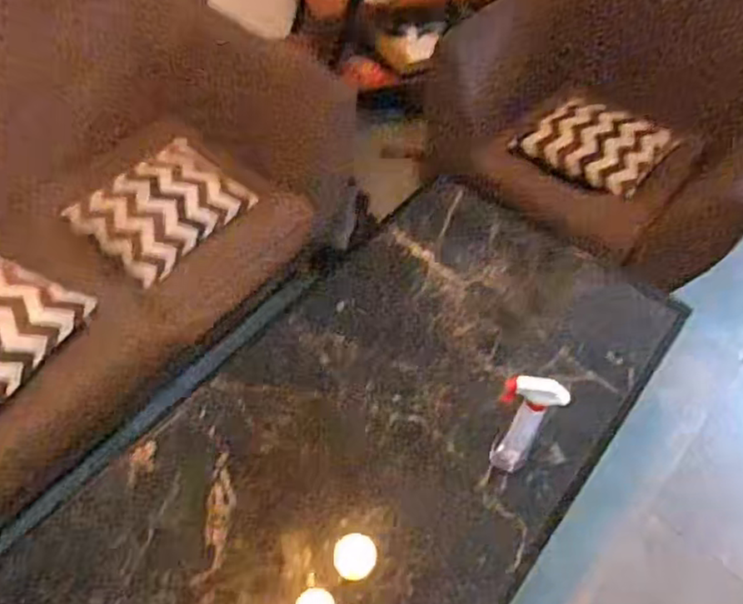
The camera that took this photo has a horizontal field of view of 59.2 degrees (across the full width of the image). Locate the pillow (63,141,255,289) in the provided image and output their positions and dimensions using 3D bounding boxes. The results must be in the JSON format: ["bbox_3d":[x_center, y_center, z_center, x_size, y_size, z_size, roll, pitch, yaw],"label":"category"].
[{"bbox_3d":[-0.473,-0.233,1.494,0.248,0.115,0.344,34,58,19],"label":"pillow"}]

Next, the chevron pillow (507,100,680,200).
[{"bbox_3d":[0.606,-0.433,1.788,0.372,0.110,0.250,41,99,26],"label":"chevron pillow"}]

